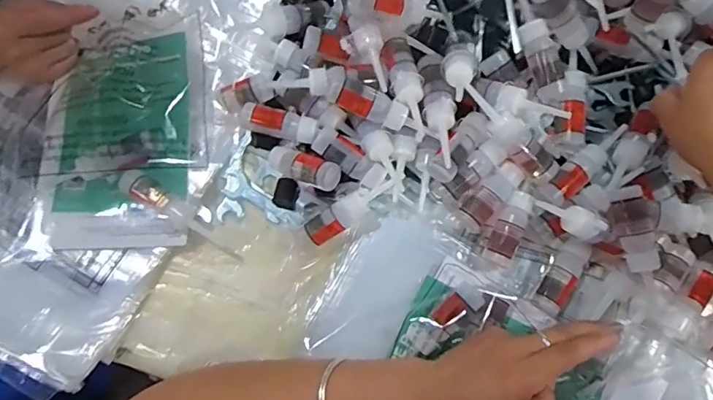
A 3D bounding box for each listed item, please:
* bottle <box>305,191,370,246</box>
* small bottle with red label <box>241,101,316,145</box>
[{"bbox_3d":[-0.016,0.017,0.461,0.060,0.023,0.025,-34,76,3],"label":"bottle"},{"bbox_3d":[-0.071,-0.071,0.468,0.071,0.019,0.021,14,73,3],"label":"small bottle with red label"}]

